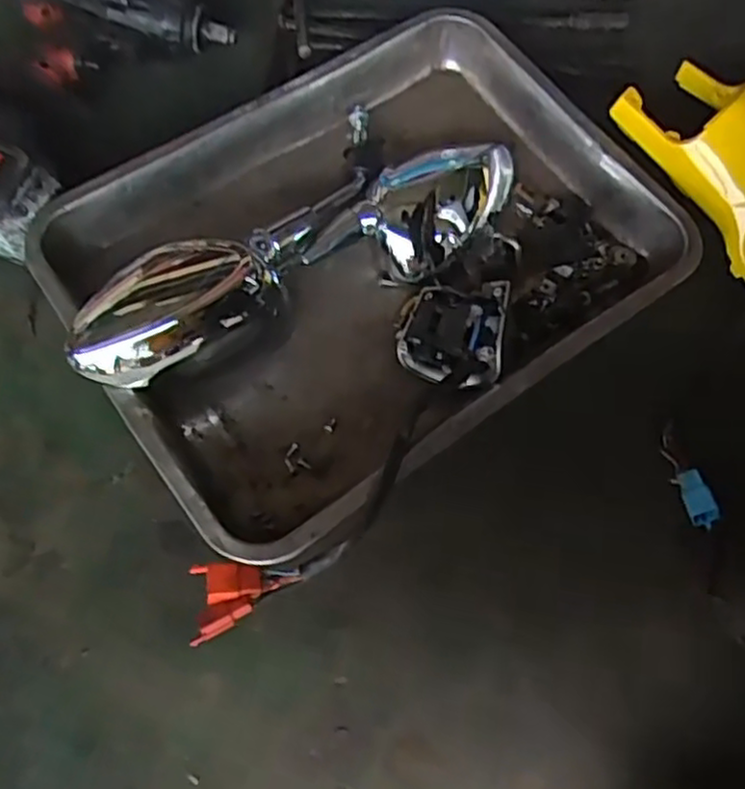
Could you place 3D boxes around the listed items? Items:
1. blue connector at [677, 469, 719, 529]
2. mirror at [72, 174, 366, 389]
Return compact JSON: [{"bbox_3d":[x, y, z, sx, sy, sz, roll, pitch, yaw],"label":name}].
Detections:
[{"bbox_3d":[0.205,0.066,0.468,0.015,0.014,0.037,-16,68,-9],"label":"blue connector"},{"bbox_3d":[-0.091,-0.086,0.500,0.236,0.071,0.057,-36,73,-16],"label":"mirror"}]

